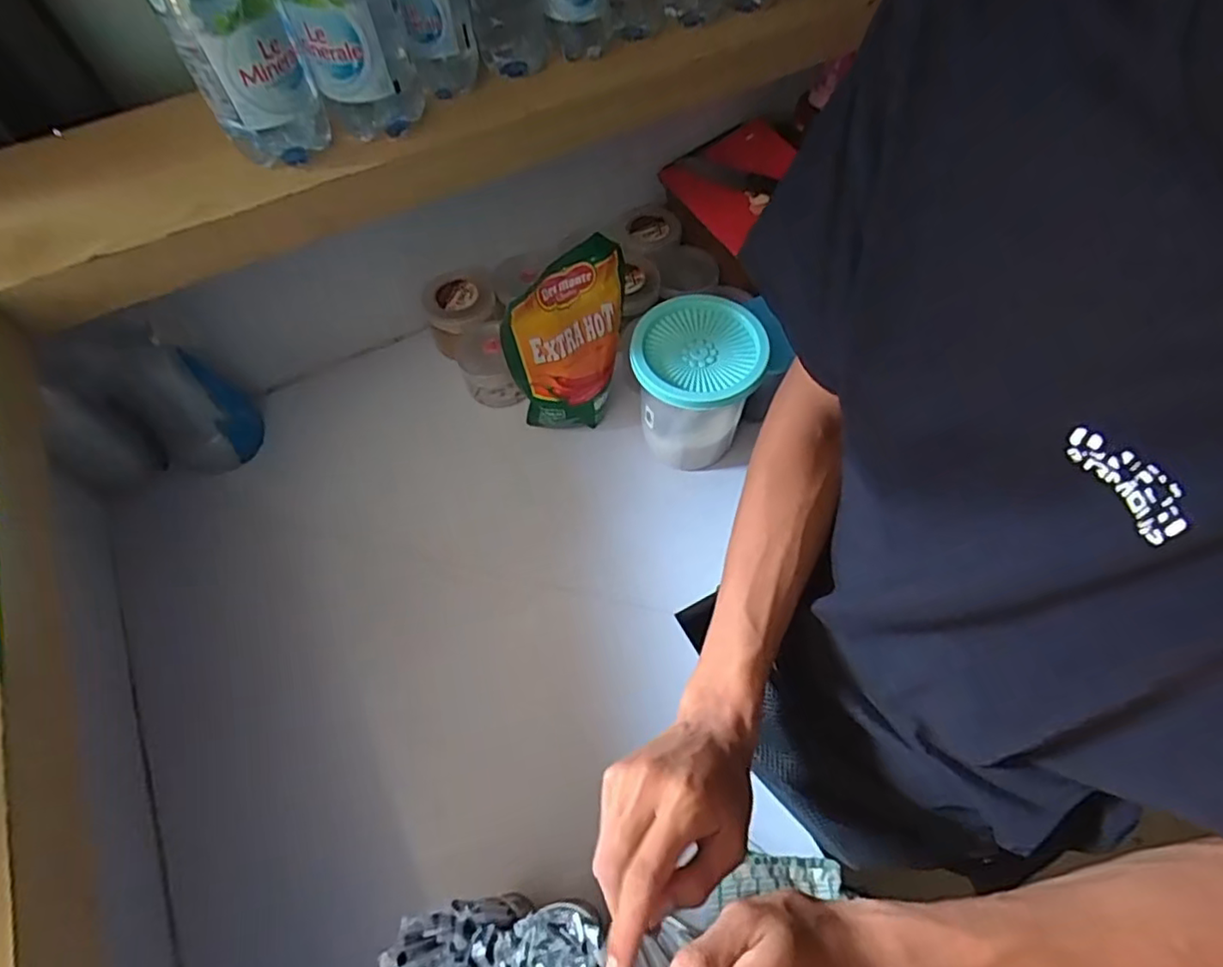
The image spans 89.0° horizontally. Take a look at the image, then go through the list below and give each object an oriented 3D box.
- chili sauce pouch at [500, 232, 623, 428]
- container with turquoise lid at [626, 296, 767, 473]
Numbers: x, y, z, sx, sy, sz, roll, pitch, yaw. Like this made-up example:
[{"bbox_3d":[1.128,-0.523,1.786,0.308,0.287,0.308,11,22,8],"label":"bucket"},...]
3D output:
[{"bbox_3d":[-0.043,-0.141,0.646,0.129,0.224,0.034,-21,61,-10],"label":"chili sauce pouch"},{"bbox_3d":[0.089,-0.100,0.671,0.125,0.147,0.127,-1,59,1],"label":"container with turquoise lid"}]

